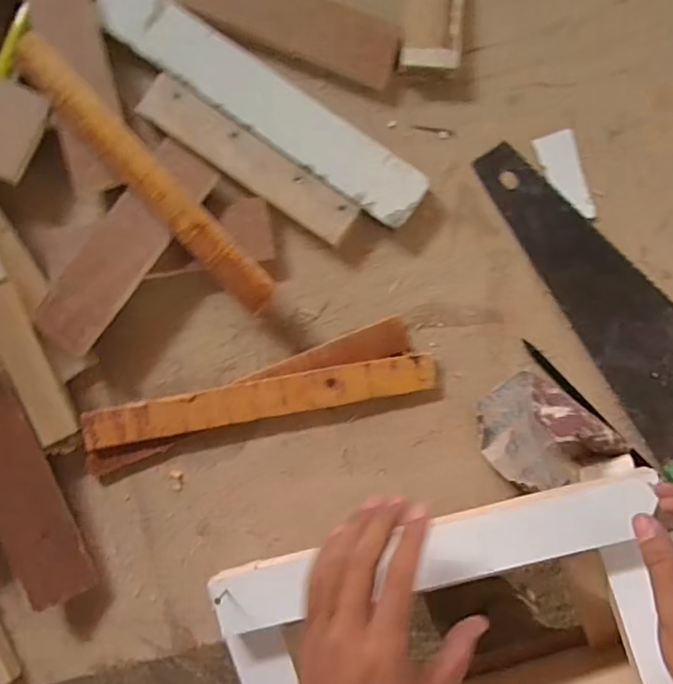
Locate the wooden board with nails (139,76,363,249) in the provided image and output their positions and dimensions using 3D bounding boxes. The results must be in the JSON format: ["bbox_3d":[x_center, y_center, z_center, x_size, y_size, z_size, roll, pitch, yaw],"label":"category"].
[{"bbox_3d":[-0.076,-0.156,0.450,0.207,0.010,0.039,35,89,3],"label":"wooden board with nails"}]

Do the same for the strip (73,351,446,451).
[{"bbox_3d":[-0.067,0.050,0.453,0.301,0.014,0.035,-11,88,1],"label":"strip"}]

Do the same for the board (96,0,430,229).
[{"bbox_3d":[-0.066,-0.208,0.452,0.322,0.014,0.050,35,89,3],"label":"board"}]

